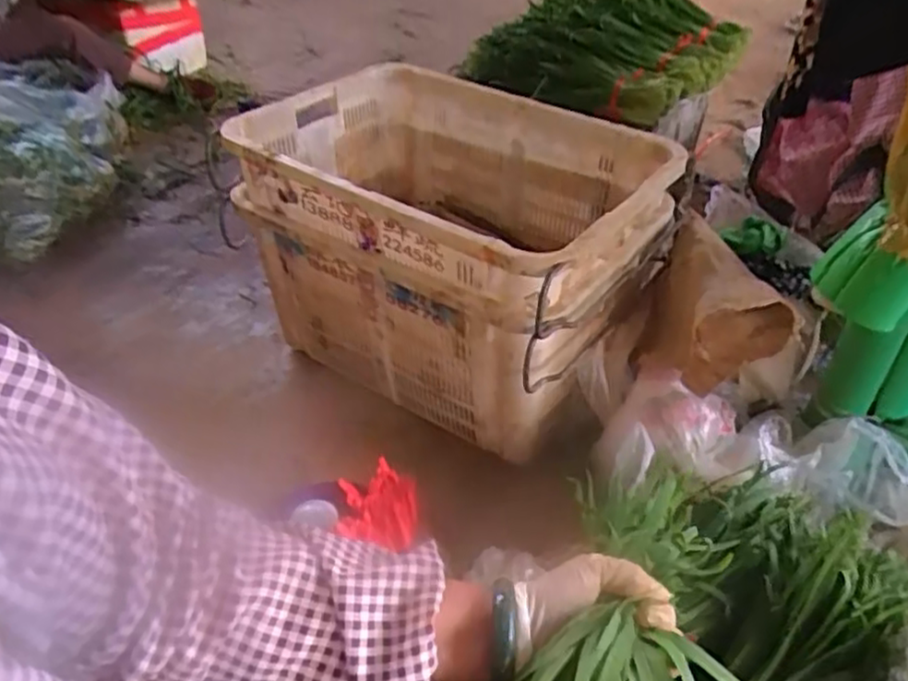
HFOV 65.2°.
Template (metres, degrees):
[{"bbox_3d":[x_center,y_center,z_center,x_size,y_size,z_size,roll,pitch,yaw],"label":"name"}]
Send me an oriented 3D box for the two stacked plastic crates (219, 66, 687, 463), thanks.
[{"bbox_3d":[-0.011,-0.149,1.196,0.628,0.410,0.430,29,47,29],"label":"two stacked plastic crates"}]

